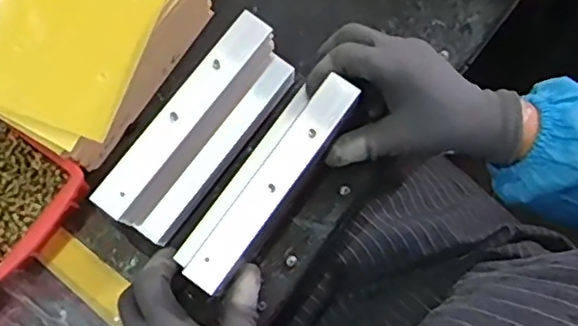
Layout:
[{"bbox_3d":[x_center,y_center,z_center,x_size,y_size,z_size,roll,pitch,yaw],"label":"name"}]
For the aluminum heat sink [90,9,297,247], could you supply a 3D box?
[{"bbox_3d":[-0.064,-0.022,0.457,0.046,0.082,0.171,37,81,6],"label":"aluminum heat sink"}]

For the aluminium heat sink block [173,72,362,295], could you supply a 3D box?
[{"bbox_3d":[-0.020,0.013,0.448,0.049,0.088,0.164,35,81,5],"label":"aluminium heat sink block"}]

